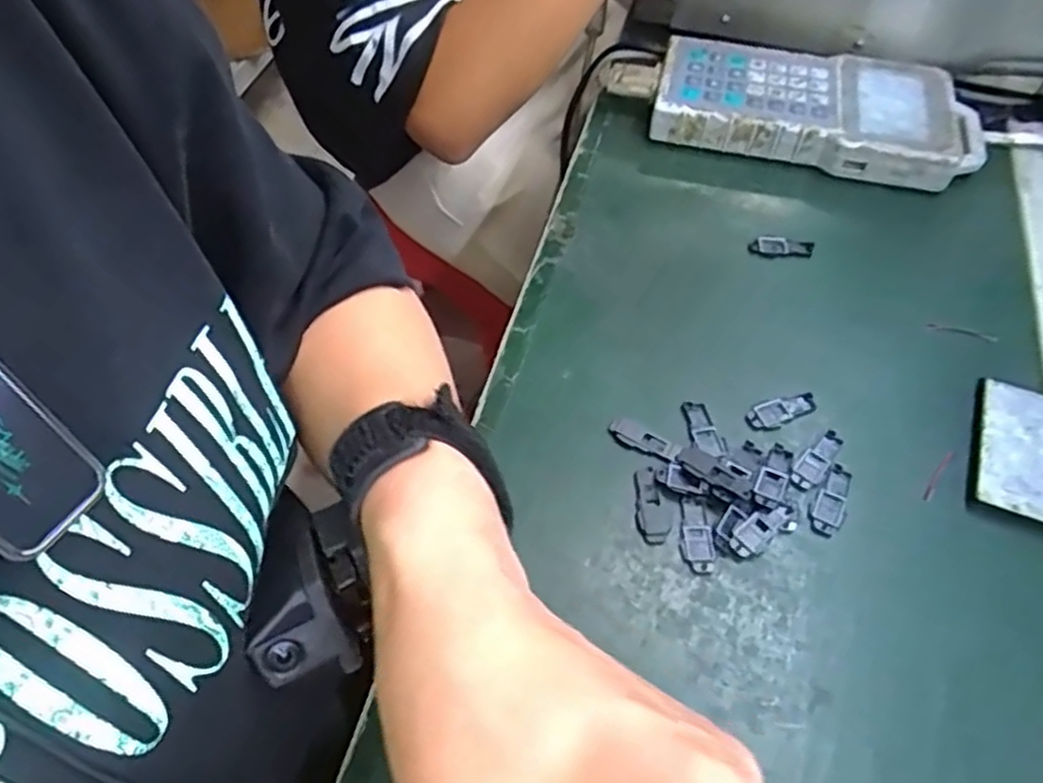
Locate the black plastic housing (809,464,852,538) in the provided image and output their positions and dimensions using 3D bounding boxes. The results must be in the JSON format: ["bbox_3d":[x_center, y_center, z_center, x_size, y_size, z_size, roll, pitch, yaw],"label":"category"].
[{"bbox_3d":[0.156,0.055,0.368,0.016,0.004,0.040,28,60,18],"label":"black plastic housing"}]

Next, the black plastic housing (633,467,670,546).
[{"bbox_3d":[0.064,0.056,0.363,0.016,0.004,0.040,1,55,1],"label":"black plastic housing"}]

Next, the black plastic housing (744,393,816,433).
[{"bbox_3d":[0.140,0.011,0.395,0.040,0.004,0.015,-19,57,-13],"label":"black plastic housing"}]

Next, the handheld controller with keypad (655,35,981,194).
[{"bbox_3d":[0.207,-0.202,0.522,0.216,0.036,0.098,12,56,8],"label":"handheld controller with keypad"}]

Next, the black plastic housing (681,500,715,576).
[{"bbox_3d":[0.084,0.070,0.355,0.014,0.004,0.036,-2,55,-1],"label":"black plastic housing"}]

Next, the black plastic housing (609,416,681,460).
[{"bbox_3d":[0.064,0.024,0.383,0.038,0.004,0.011,24,59,16],"label":"black plastic housing"}]

